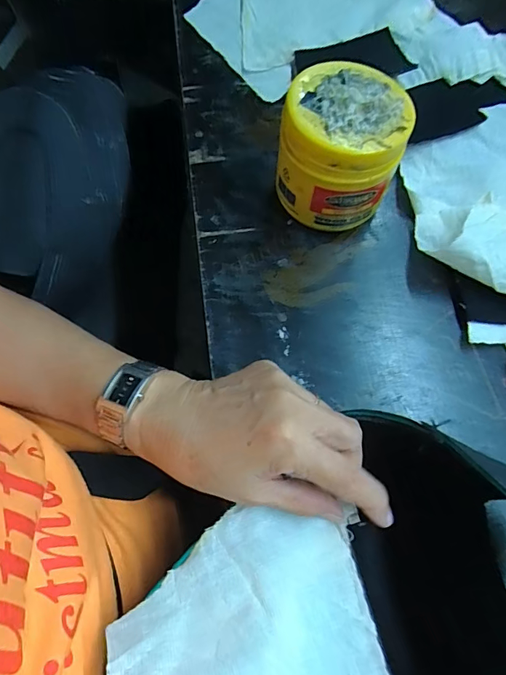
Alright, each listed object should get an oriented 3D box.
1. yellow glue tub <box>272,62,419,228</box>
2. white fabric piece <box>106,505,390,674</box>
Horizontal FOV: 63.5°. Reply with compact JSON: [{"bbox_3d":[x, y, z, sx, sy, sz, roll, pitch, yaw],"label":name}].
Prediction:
[{"bbox_3d":[0.070,-0.143,0.325,0.085,0.099,0.085,0,70,1],"label":"yellow glue tub"},{"bbox_3d":[0.001,0.170,0.211,0.135,0.051,0.136,-16,70,-5],"label":"white fabric piece"}]

